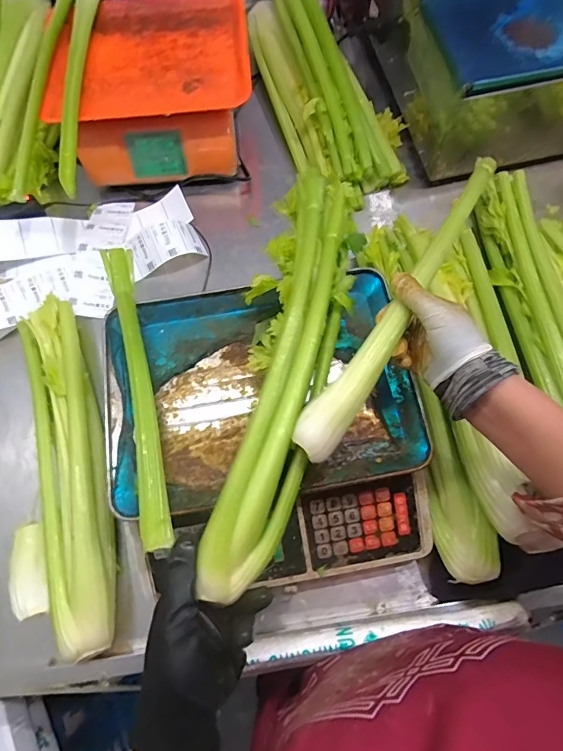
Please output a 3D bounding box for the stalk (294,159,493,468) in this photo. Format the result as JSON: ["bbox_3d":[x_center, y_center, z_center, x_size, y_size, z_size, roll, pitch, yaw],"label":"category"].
[{"bbox_3d":[0.136,-0.099,0.423,0.041,0.031,0.423,32,70,11],"label":"stalk"}]

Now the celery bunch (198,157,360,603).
[{"bbox_3d":[0.003,-0.011,0.412,0.088,0.048,0.403,12,70,5],"label":"celery bunch"}]

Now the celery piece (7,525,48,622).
[{"bbox_3d":[-0.293,0.225,0.491,0.030,0.031,0.098,-17,72,-4],"label":"celery piece"}]

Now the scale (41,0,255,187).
[{"bbox_3d":[-0.191,-0.439,0.646,0.286,0.098,0.251,-3,71,0],"label":"scale"}]

